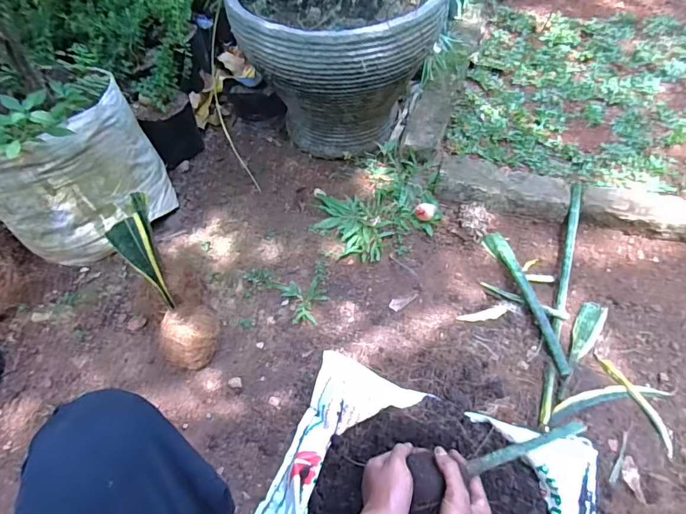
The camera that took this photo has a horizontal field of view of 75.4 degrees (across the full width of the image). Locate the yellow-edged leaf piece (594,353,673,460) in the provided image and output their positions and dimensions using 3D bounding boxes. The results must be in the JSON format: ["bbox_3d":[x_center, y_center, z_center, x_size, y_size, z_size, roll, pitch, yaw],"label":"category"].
[{"bbox_3d":[0.486,0.239,0.738,0.025,0.017,0.175,-20,56,-10],"label":"yellow-edged leaf piece"}]

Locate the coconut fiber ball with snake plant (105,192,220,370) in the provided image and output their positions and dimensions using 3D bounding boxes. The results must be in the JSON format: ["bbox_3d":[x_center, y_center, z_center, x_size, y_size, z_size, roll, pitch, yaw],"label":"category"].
[{"bbox_3d":[-0.297,0.047,0.747,0.097,0.313,0.093,-23,23,-12],"label":"coconut fiber ball with snake plant"}]

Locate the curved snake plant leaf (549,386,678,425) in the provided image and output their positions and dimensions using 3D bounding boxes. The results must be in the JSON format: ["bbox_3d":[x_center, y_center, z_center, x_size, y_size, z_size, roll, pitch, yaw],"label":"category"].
[{"bbox_3d":[0.448,0.238,0.748,0.223,0.023,0.037,-11,56,-7],"label":"curved snake plant leaf"}]

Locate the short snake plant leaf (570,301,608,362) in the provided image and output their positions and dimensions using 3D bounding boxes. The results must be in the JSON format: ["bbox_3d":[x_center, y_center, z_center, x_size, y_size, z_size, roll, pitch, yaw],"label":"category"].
[{"bbox_3d":[0.446,0.135,0.810,0.043,0.013,0.127,26,60,18],"label":"short snake plant leaf"}]

